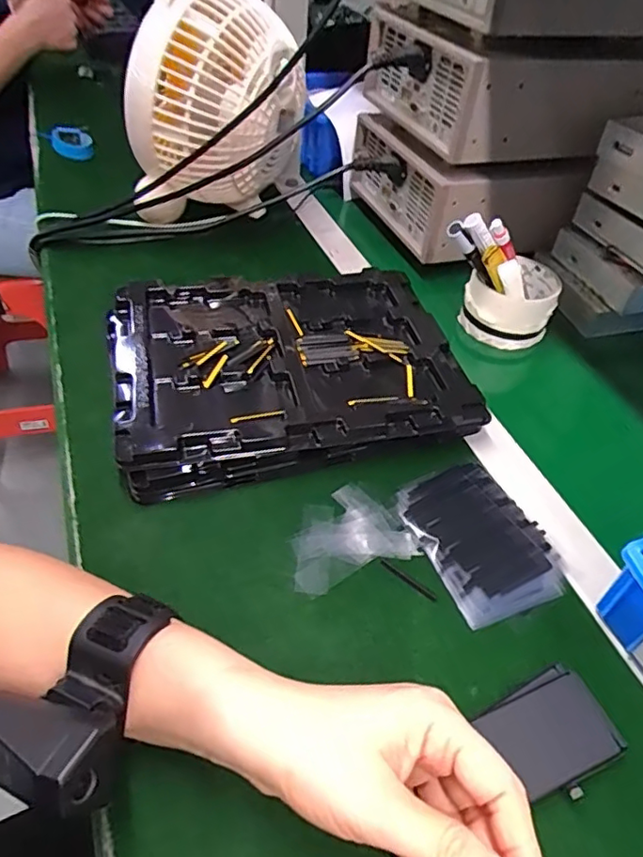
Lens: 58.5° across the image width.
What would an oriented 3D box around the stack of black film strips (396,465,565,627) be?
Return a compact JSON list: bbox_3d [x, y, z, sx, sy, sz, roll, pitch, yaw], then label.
[{"bbox_3d":[0.107,0.072,0.391,0.080,0.006,0.109,-14,50,-20],"label":"stack of black film strips"}]

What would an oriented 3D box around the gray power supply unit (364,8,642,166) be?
[{"bbox_3d":[0.231,-0.368,0.607,0.313,0.090,0.197,-14,48,-19],"label":"gray power supply unit"}]

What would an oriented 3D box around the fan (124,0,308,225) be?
[{"bbox_3d":[-0.100,-0.327,0.568,0.165,0.200,0.159,-4,46,-9],"label":"fan"}]

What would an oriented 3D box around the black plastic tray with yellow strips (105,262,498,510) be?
[{"bbox_3d":[-0.025,-0.054,0.465,0.270,0.028,0.199,-8,48,-15],"label":"black plastic tray with yellow strips"}]

